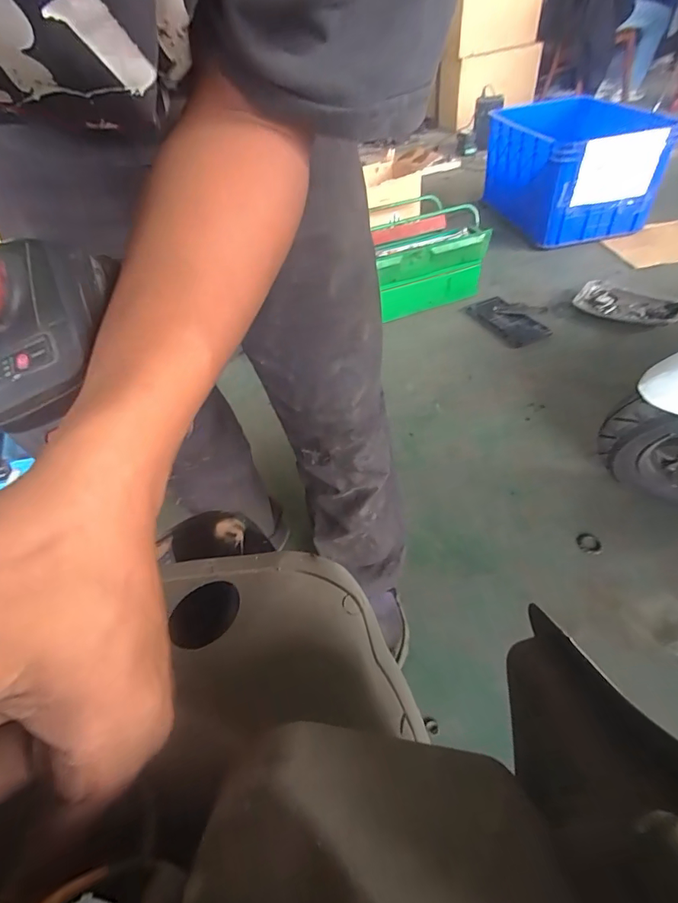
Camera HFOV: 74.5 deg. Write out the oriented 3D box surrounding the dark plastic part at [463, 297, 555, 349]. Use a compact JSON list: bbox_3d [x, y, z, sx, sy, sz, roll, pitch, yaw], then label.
[{"bbox_3d":[0.569,-0.442,1.456,0.184,0.028,0.276,-30,54,-7],"label":"dark plastic part"}]

